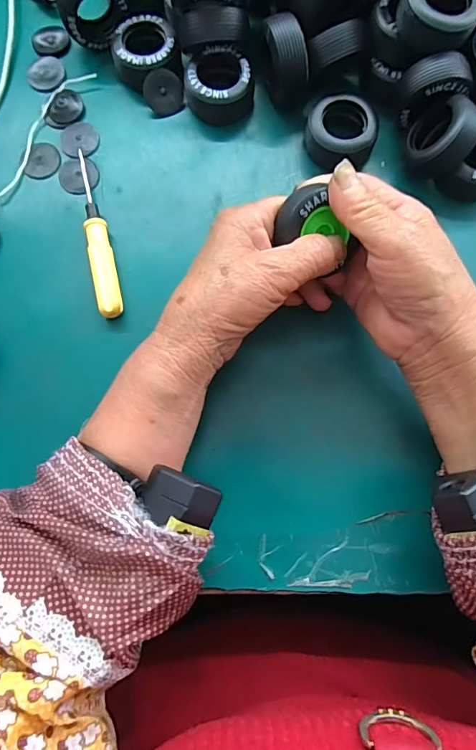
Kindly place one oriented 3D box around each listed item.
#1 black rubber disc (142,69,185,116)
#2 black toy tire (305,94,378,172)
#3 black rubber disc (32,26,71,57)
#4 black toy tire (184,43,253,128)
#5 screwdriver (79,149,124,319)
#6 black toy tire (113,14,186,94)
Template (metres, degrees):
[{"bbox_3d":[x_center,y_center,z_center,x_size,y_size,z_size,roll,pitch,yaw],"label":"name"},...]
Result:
[{"bbox_3d":[-0.054,-0.206,0.315,0.028,0.027,0.004,-13,39,-5],"label":"black rubber disc"},{"bbox_3d":[0.073,-0.170,0.306,0.043,0.023,0.043,0,78,0],"label":"black toy tire"},{"bbox_3d":[-0.145,-0.259,0.336,0.028,0.007,0.028,0,78,0],"label":"black rubber disc"},{"bbox_3d":[-0.013,-0.208,0.313,0.048,0.025,0.045,-1,78,0],"label":"black toy tire"},{"bbox_3d":[-0.095,-0.097,0.296,0.014,0.015,0.122,-13,79,-3],"label":"screwdriver"},{"bbox_3d":[-0.067,-0.234,0.320,0.045,0.024,0.051,-16,79,-3],"label":"black toy tire"}]

